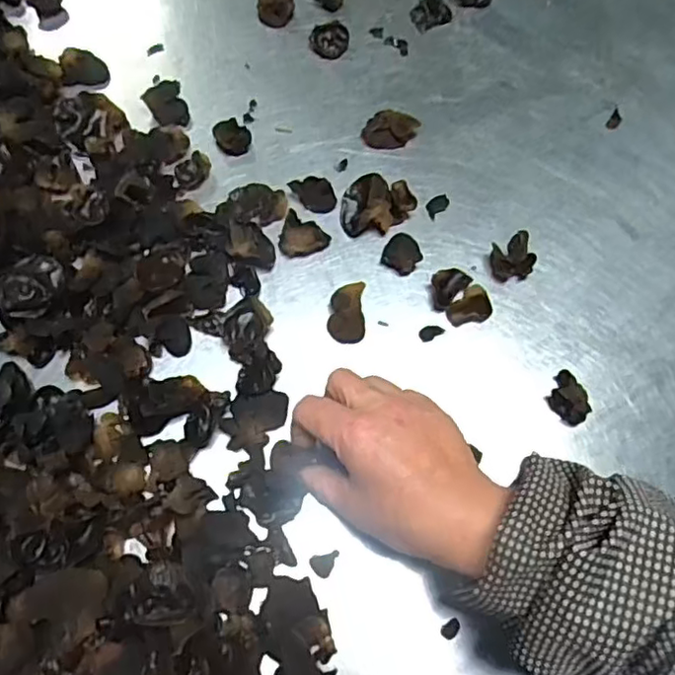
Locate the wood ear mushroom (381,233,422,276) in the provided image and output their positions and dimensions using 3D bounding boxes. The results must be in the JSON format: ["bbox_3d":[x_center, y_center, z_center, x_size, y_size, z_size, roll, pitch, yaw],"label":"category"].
[{"bbox_3d":[0.048,-0.062,0.469,0.027,0.007,0.029,1,69,-2],"label":"wood ear mushroom"}]

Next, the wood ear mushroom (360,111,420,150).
[{"bbox_3d":[0.042,-0.163,0.503,0.041,0.013,0.030,17,70,3],"label":"wood ear mushroom"}]

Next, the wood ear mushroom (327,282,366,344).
[{"bbox_3d":[0.007,-0.018,0.448,0.025,0.011,0.041,2,69,-2],"label":"wood ear mushroom"}]

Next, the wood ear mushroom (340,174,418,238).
[{"bbox_3d":[0.029,-0.097,0.468,0.051,0.030,0.041,15,70,3],"label":"wood ear mushroom"}]

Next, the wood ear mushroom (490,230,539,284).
[{"bbox_3d":[0.128,-0.058,0.462,0.027,0.025,0.028,-14,71,-8],"label":"wood ear mushroom"}]

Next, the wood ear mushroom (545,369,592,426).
[{"bbox_3d":[0.155,0.041,0.426,0.020,0.016,0.034,-26,73,-12],"label":"wood ear mushroom"}]

